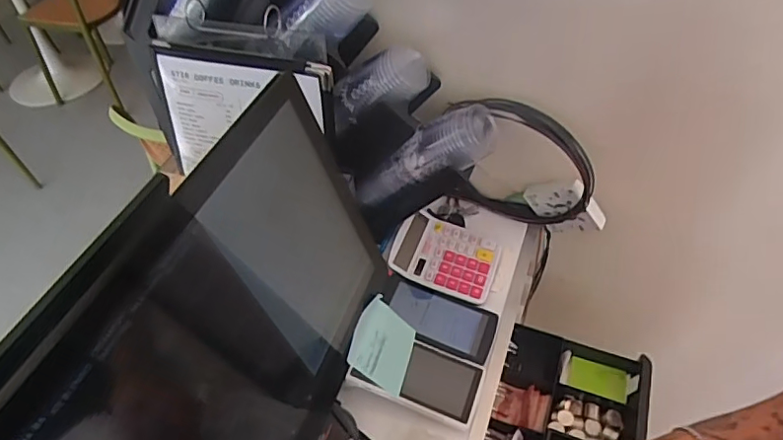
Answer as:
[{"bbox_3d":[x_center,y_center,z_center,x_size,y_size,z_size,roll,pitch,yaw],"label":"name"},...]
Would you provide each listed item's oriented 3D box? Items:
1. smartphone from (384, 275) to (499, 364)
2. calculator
[{"bbox_3d":[0.061,0.125,0.719,0.147,0.011,0.088,21,46,7],"label":"smartphone"},{"bbox_3d":[0.078,0.048,0.785,0.142,0.026,0.116,21,56,7],"label":"calculator"}]

